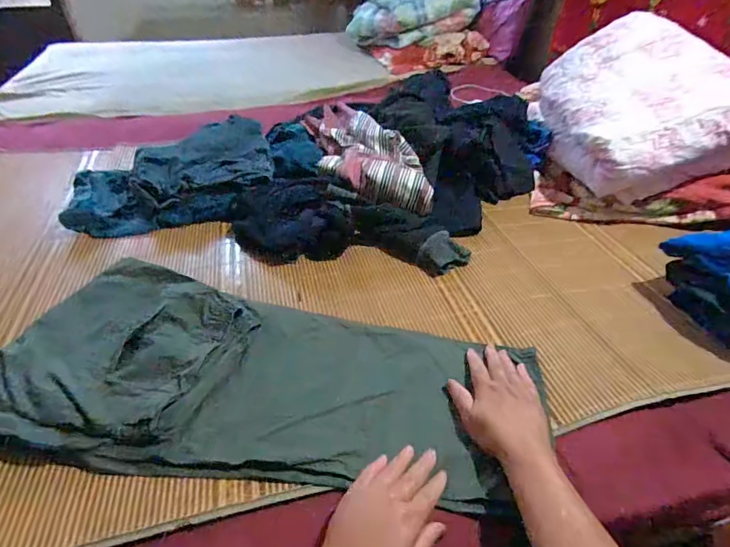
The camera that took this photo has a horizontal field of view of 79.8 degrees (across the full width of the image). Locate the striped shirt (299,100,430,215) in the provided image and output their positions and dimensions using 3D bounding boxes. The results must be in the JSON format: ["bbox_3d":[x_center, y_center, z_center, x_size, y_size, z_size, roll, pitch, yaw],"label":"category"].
[{"bbox_3d":[-0.008,-0.241,0.902,0.359,0.087,0.184,32,50,33],"label":"striped shirt"}]

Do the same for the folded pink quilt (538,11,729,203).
[{"bbox_3d":[0.575,-0.374,0.935,0.357,0.125,0.432,-21,52,14],"label":"folded pink quilt"}]

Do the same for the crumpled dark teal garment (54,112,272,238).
[{"bbox_3d":[-0.381,-0.199,0.887,0.392,0.098,0.212,-16,43,-18],"label":"crumpled dark teal garment"}]

